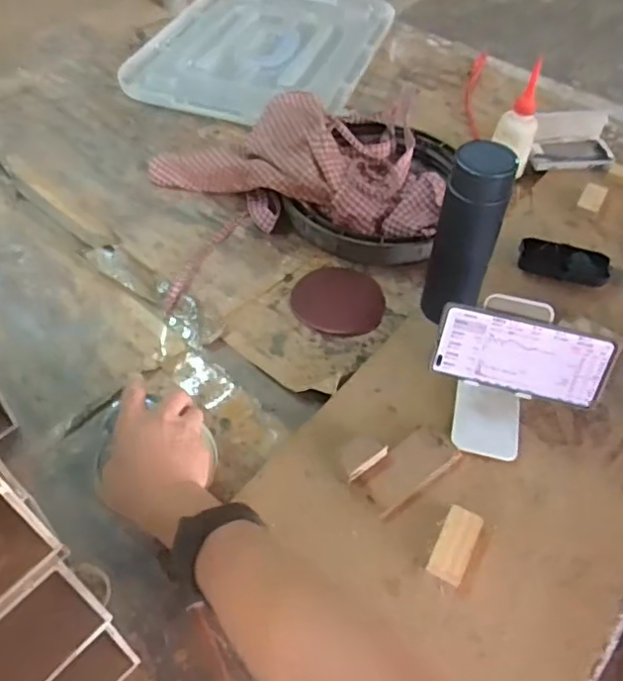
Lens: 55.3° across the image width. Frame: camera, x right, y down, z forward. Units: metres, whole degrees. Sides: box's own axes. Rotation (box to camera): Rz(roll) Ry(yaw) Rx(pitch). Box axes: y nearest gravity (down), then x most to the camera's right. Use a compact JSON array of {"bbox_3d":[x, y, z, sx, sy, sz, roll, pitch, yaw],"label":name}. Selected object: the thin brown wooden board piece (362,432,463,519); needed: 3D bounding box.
[{"bbox_3d":[0.095,0.123,0.574,0.109,0.007,0.045,-33,57,-26],"label":"thin brown wooden board piece"}]

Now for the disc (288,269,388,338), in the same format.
[{"bbox_3d":[0.034,-0.046,0.733,0.111,0.013,0.095,-8,62,-4],"label":"disc"}]

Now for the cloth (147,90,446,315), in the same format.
[{"bbox_3d":[-0.017,-0.233,0.811,0.391,0.106,0.312,-10,50,-10],"label":"cloth"}]

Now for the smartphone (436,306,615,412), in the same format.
[{"bbox_3d":[0.203,0.015,0.579,0.160,0.077,0.010,13,24,8],"label":"smartphone"}]

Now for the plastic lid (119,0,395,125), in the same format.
[{"bbox_3d":[-0.094,-0.598,1.187,0.430,0.021,0.561,13,50,10],"label":"plastic lid"}]

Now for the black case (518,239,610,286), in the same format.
[{"bbox_3d":[0.320,-0.098,0.754,0.111,0.025,0.051,10,49,8],"label":"black case"}]

